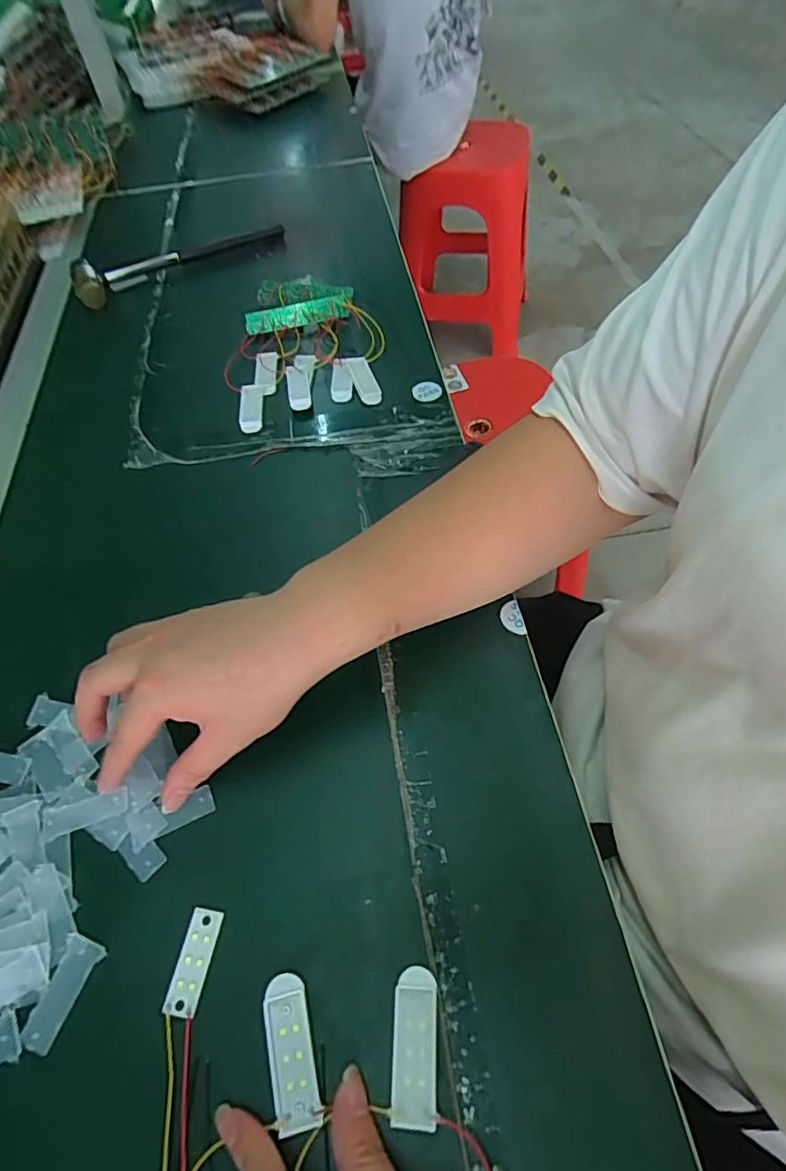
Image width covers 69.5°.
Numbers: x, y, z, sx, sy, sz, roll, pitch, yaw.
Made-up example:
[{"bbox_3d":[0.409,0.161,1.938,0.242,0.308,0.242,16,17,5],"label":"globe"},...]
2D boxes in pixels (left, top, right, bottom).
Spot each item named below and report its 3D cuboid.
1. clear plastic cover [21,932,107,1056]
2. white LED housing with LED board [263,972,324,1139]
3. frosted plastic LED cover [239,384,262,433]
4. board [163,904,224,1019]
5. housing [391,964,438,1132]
[{"bbox_3d":[-0.167,0.205,0.284,0.021,0.004,0.048,15,59,13],"label":"clear plastic cover"},{"bbox_3d":[-0.048,0.218,0.266,0.022,0.005,0.058,-13,57,-5],"label":"white LED housing with LED board"},{"bbox_3d":[-0.132,-0.165,0.523,0.019,0.008,0.056,-8,56,-2],"label":"frosted plastic LED cover"},{"bbox_3d":[-0.103,0.192,0.290,0.017,0.004,0.046,8,57,9],"label":"board"},{"bbox_3d":[0.011,0.214,0.265,0.020,0.006,0.058,1,57,4],"label":"housing"}]

